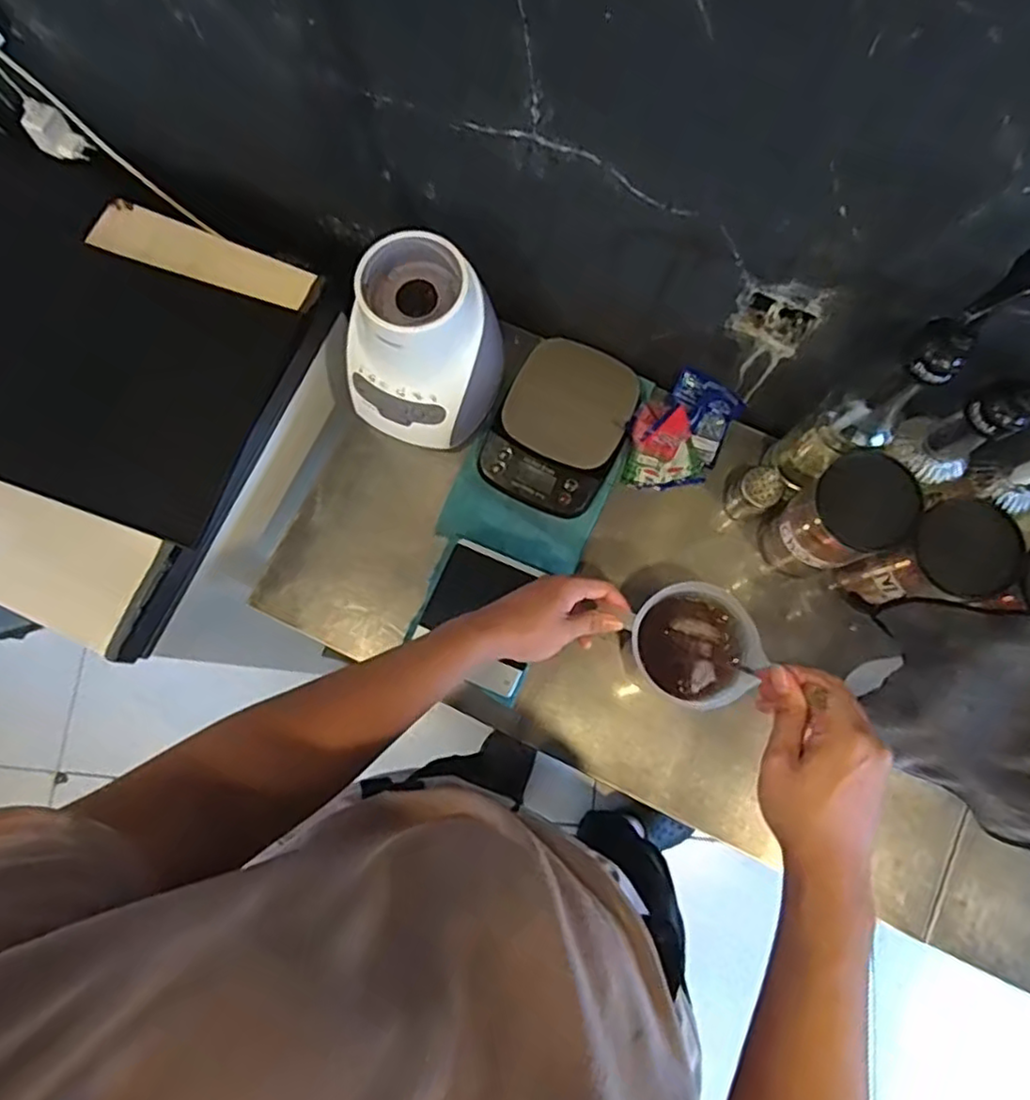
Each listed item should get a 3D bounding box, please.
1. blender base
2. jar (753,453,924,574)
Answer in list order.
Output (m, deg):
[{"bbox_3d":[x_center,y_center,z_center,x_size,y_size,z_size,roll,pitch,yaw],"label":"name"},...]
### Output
[{"bbox_3d":[-0.103,-0.214,0.728,0.148,0.186,0.164,33,81,7],"label":"blender base"},{"bbox_3d":[0.330,-0.028,0.691,0.083,0.195,0.088,0,79,1],"label":"jar"}]

